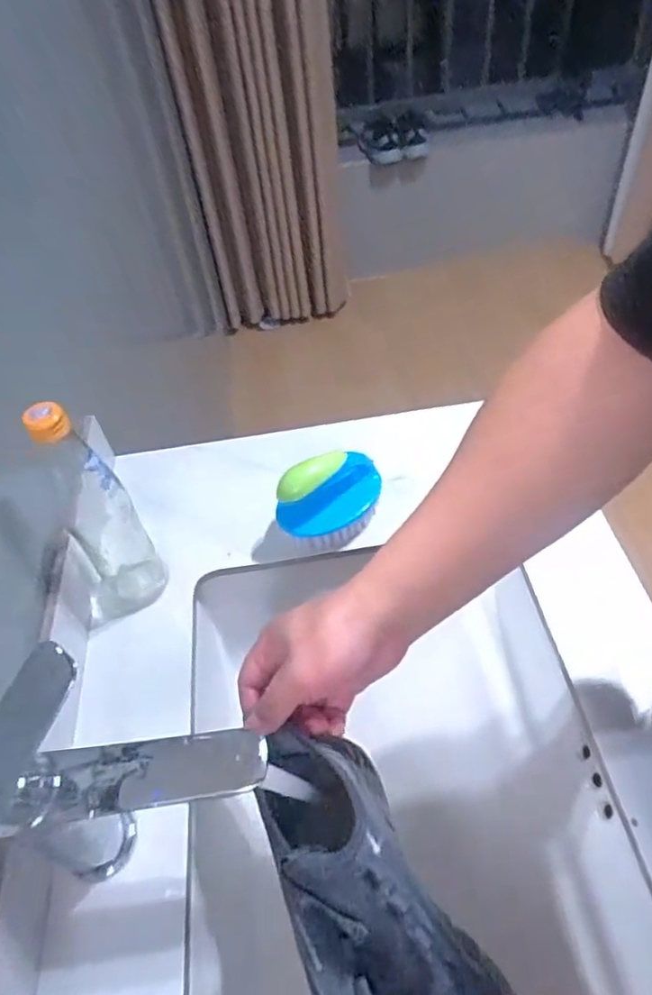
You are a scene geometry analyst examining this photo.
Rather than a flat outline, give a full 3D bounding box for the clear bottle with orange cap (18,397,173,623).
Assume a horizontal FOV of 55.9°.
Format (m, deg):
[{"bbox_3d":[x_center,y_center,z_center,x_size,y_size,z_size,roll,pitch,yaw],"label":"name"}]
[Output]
[{"bbox_3d":[-0.200,0.013,0.508,0.079,0.216,0.073,-20,50,-10],"label":"clear bottle with orange cap"}]

